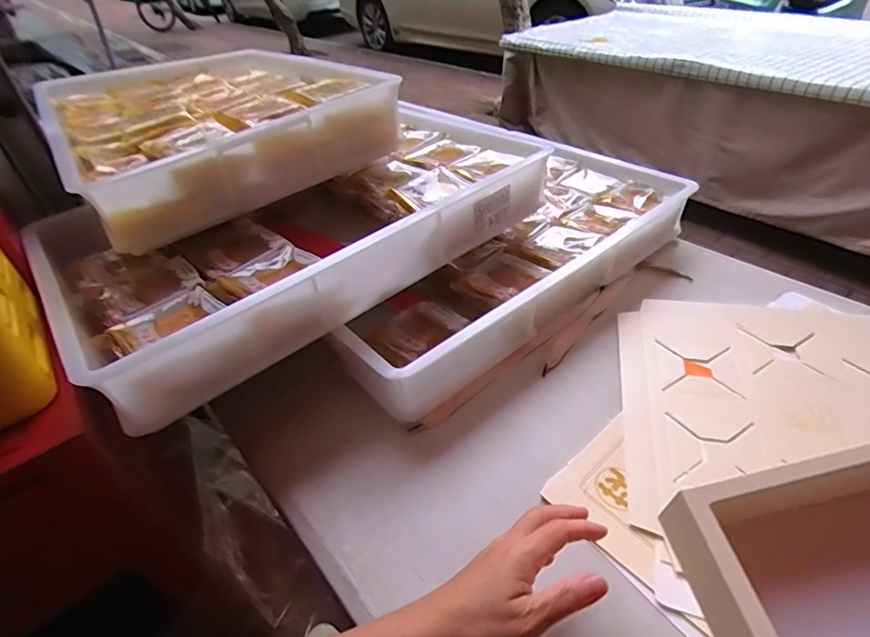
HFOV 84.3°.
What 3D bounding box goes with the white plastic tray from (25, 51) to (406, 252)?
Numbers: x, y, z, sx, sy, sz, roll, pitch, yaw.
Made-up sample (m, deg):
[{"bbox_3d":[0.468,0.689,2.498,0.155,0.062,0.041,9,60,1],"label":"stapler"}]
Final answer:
[{"bbox_3d":[-0.359,-0.324,0.764,0.381,0.110,0.625,-25,43,-22],"label":"white plastic tray"}]

